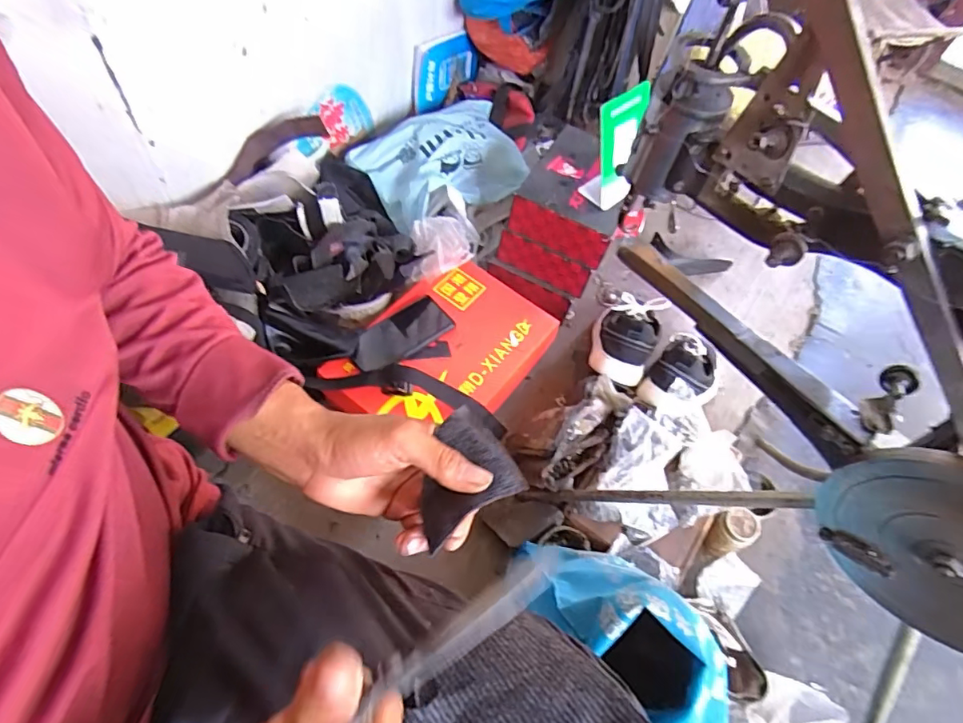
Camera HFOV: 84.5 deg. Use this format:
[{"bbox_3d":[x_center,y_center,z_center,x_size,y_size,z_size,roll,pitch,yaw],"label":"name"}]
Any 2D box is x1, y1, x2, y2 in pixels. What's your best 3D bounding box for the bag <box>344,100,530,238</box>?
[{"bbox_3d":[-0.068,-0.388,1.005,0.324,0.089,0.213,-35,68,-23],"label":"bag"}]

